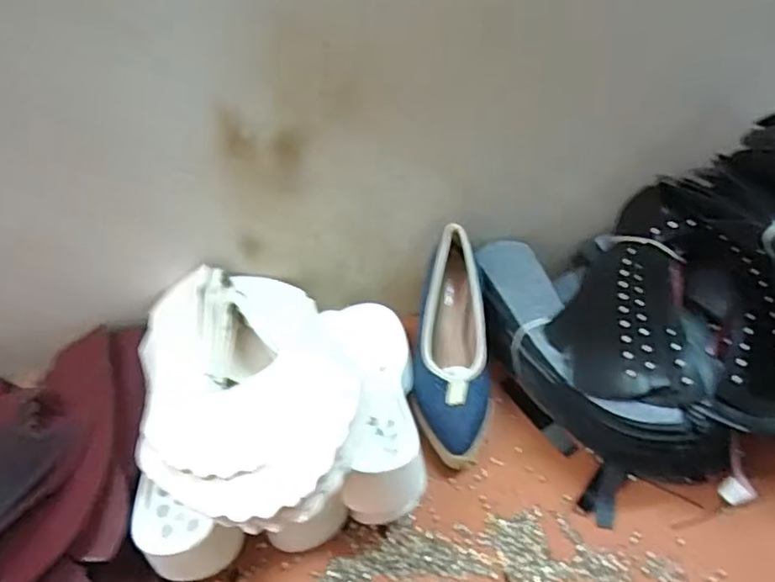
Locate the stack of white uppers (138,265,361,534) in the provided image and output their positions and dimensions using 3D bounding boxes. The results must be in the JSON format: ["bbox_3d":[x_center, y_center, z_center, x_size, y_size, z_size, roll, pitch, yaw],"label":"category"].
[{"bbox_3d":[-0.119,0.079,0.541,0.178,0.089,0.275,-9,42,-13],"label":"stack of white uppers"}]

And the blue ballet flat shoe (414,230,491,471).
[{"bbox_3d":[0.066,0.054,0.642,0.078,0.057,0.238,3,66,0],"label":"blue ballet flat shoe"}]

